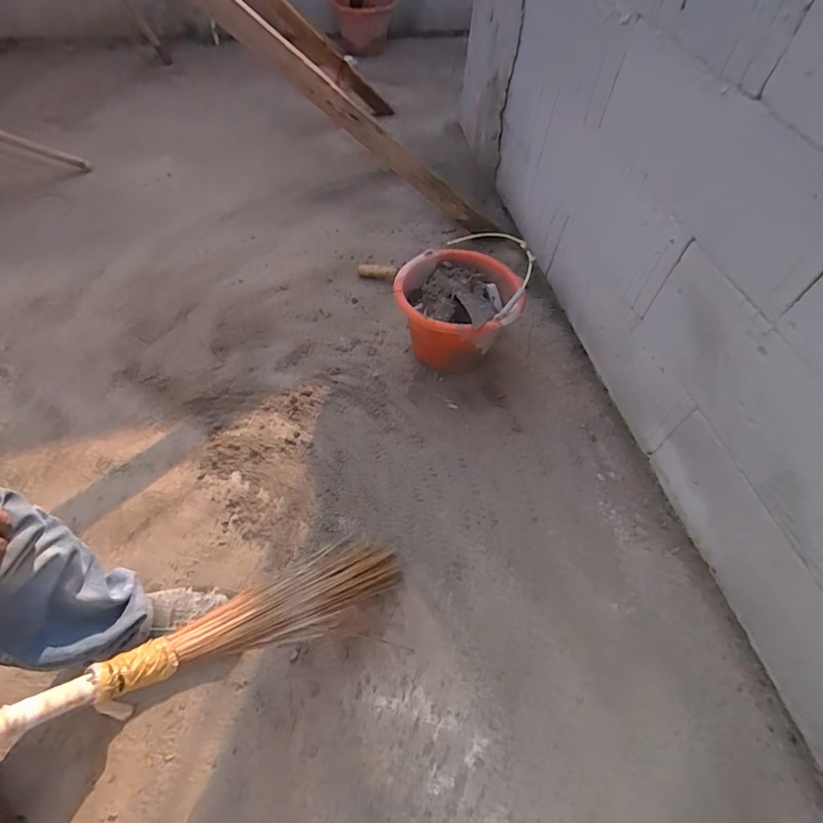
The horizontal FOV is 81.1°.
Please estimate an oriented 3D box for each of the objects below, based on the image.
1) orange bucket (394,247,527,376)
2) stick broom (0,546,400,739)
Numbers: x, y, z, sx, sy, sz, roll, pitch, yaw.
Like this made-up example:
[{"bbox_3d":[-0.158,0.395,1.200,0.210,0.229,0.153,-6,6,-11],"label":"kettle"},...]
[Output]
[{"bbox_3d":[0.104,-0.235,1.168,0.273,0.222,0.272,1,55,-2],"label":"orange bucket"},{"bbox_3d":[-0.222,0.279,0.637,0.085,0.078,0.603,48,25,26],"label":"stick broom"}]

